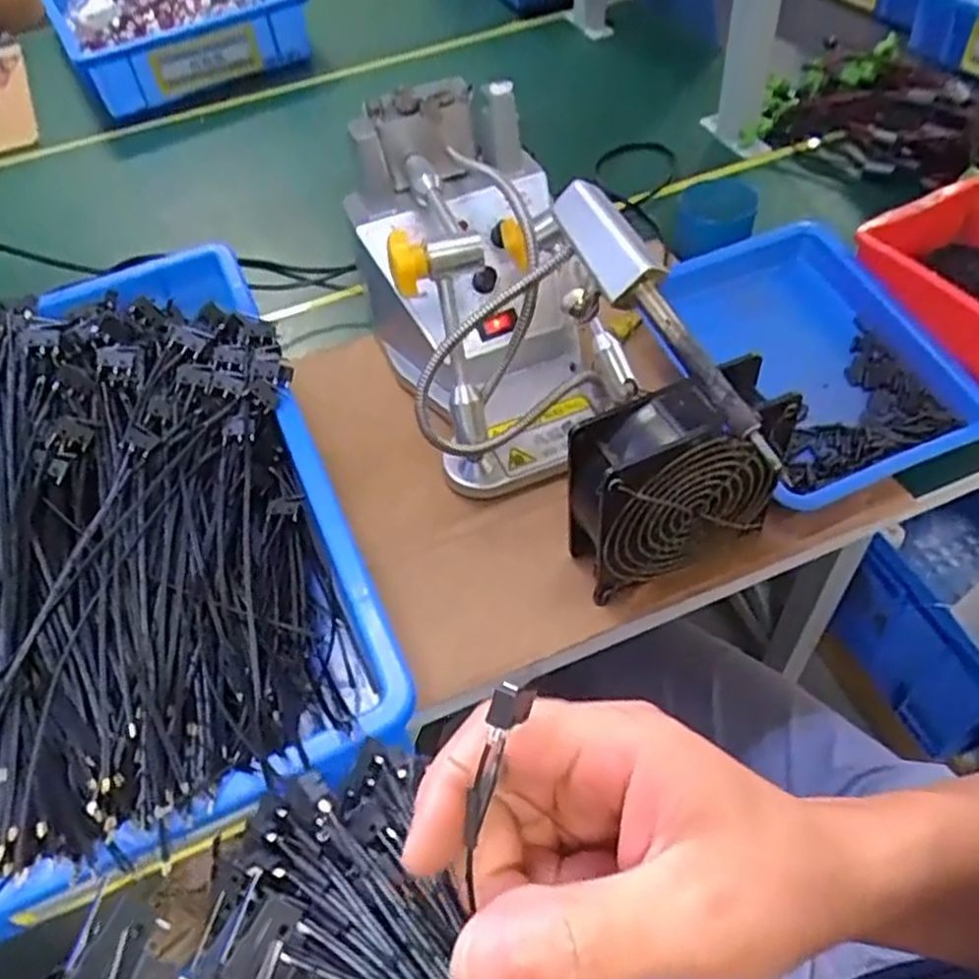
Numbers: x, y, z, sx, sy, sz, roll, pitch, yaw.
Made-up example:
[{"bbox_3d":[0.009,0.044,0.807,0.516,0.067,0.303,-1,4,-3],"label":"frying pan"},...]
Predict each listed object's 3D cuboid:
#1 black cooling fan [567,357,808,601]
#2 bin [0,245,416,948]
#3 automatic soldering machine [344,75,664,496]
[{"bbox_3d":[0.108,-0.002,0.440,0.122,0.136,0.053,-20,52,-10],"label":"black cooling fan"},{"bbox_3d":[-0.224,0.049,0.423,0.288,0.156,0.322,-21,52,-11],"label":"bin"},{"bbox_3d":[-0.001,-0.134,0.523,0.142,0.189,0.254,-17,51,-8],"label":"automatic soldering machine"}]

